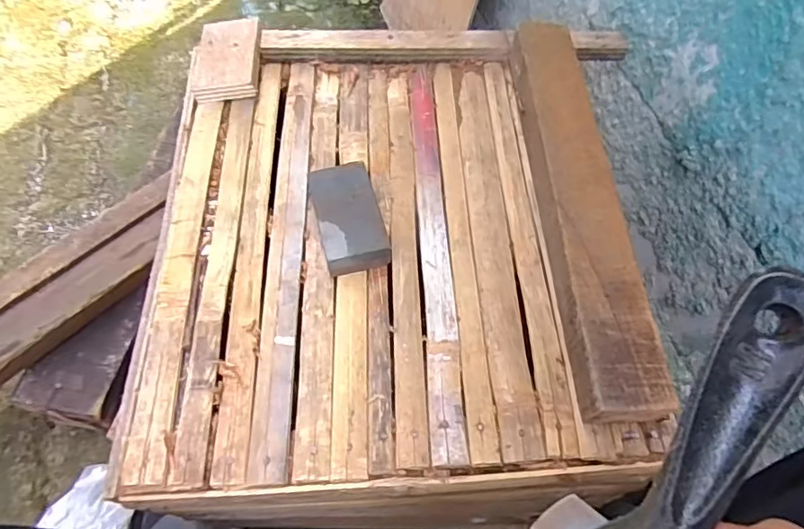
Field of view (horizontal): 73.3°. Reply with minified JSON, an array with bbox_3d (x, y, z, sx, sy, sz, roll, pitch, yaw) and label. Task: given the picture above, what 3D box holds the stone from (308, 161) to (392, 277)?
[{"bbox_3d":[-0.044,-0.040,0.435,0.049,0.027,0.099,-13,62,-9],"label":"stone"}]

